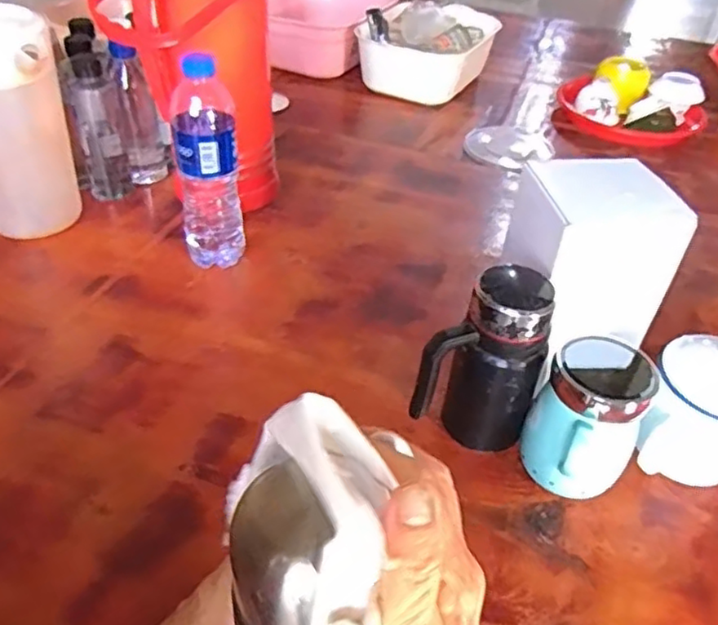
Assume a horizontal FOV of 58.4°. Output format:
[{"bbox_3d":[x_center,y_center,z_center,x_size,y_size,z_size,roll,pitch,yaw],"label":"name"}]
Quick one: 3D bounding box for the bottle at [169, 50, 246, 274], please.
[{"bbox_3d":[-0.161,-0.150,0.689,0.067,0.229,0.054,-9,41,-15],"label":"bottle"}]

